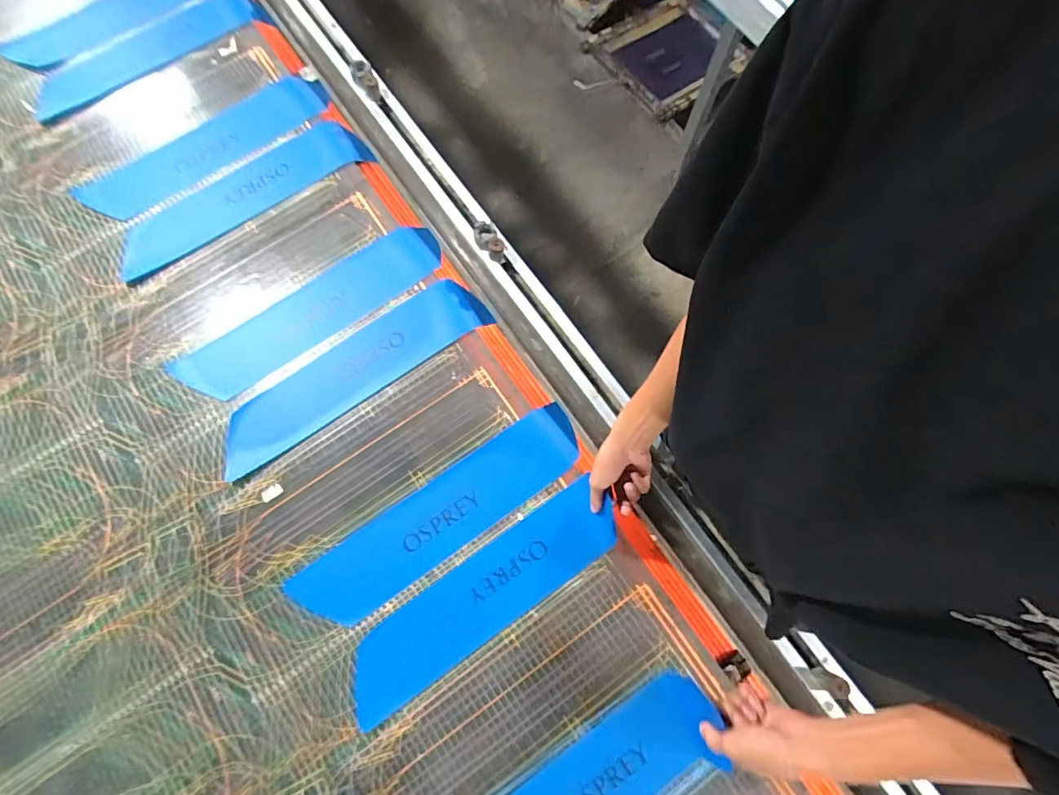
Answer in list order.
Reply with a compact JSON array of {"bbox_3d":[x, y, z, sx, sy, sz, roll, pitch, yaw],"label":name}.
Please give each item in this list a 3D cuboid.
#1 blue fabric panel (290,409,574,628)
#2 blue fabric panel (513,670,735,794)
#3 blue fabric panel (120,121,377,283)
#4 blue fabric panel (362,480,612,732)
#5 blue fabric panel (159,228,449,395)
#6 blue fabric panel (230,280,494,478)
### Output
[{"bbox_3d":[-0.123,0.171,0.686,0.452,0.006,0.103,-35,78,-7],"label":"blue fabric panel"},{"bbox_3d":[0.069,0.505,0.599,0.385,0.009,0.119,-32,80,-4],"label":"blue fabric panel"},{"bbox_3d":[-0.507,-0.363,0.834,0.453,0.023,0.104,-35,78,-7],"label":"blue fabric panel"},{"bbox_3d":[-0.068,0.276,0.660,0.417,0.010,0.107,-34,78,-7],"label":"blue fabric panel"},{"bbox_3d":[-0.350,-0.144,0.779,0.453,0.016,0.119,-35,78,-11],"label":"blue fabric panel"},{"bbox_3d":[-0.280,-0.050,0.743,0.453,0.011,0.104,-34,78,-7],"label":"blue fabric panel"}]

